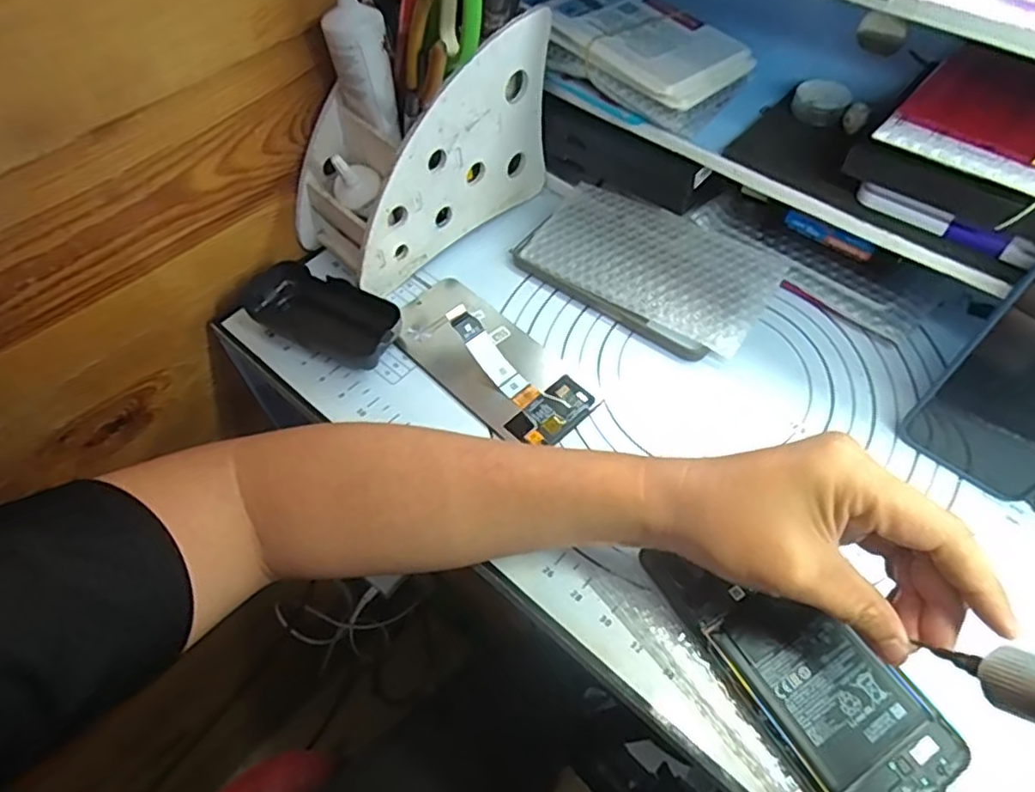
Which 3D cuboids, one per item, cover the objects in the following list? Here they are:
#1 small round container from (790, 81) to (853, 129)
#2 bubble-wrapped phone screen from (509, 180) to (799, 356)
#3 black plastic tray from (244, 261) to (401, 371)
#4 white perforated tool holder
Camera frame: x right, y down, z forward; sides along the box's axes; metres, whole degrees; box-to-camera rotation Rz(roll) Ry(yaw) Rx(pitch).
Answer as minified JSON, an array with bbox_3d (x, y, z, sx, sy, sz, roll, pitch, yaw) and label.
[{"bbox_3d":[0.202,-0.196,0.426,0.034,0.017,0.034,-1,56,1],"label":"small round container"},{"bbox_3d":[0.094,-0.095,0.470,0.174,0.027,0.097,32,62,20],"label":"bubble-wrapped phone screen"},{"bbox_3d":[-0.135,-0.058,0.447,0.118,0.027,0.050,24,60,17],"label":"black plastic tray"},{"bbox_3d":[-0.070,-0.178,0.458,0.184,0.131,0.081,-37,63,-21],"label":"white perforated tool holder"}]

